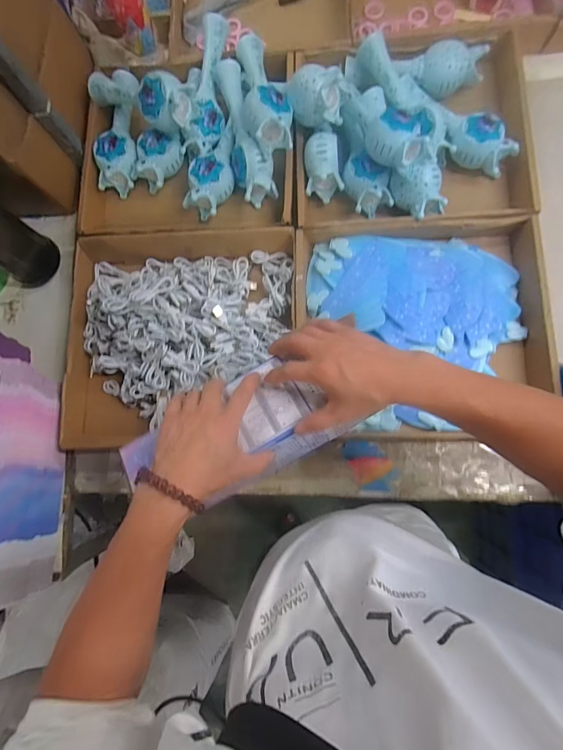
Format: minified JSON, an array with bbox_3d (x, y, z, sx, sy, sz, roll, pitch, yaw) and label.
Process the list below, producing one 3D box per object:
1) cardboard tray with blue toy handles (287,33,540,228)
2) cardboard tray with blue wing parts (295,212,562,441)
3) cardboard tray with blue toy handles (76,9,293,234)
[{"bbox_3d":[0.214,-0.423,0.599,0.378,0.125,0.337,-1,82,5],"label":"cardboard tray with blue toy handles"},{"bbox_3d":[0.215,-0.082,0.580,0.379,0.050,0.337,-1,82,5],"label":"cardboard tray with blue wing parts"},{"bbox_3d":[-0.172,-0.438,0.638,0.388,0.117,0.373,1,82,5],"label":"cardboard tray with blue toy handles"}]

